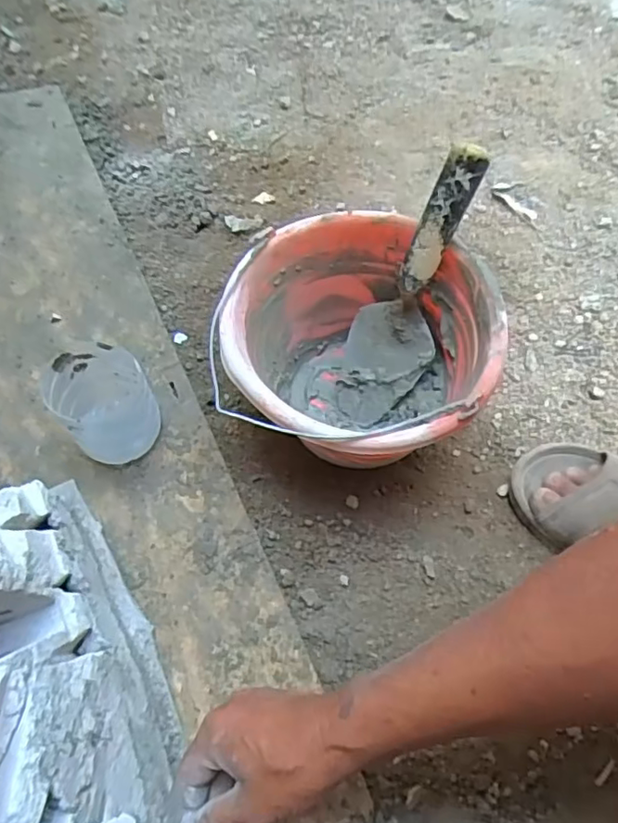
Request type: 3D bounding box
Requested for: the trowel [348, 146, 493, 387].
[{"bbox_3d":[0.099,-0.126,0.551,0.088,0.236,0.046,28,44,14],"label":"trowel"}]

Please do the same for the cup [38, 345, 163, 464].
[{"bbox_3d":[-0.198,-0.009,0.581,0.089,0.096,0.090,0,63,0],"label":"cup"}]

